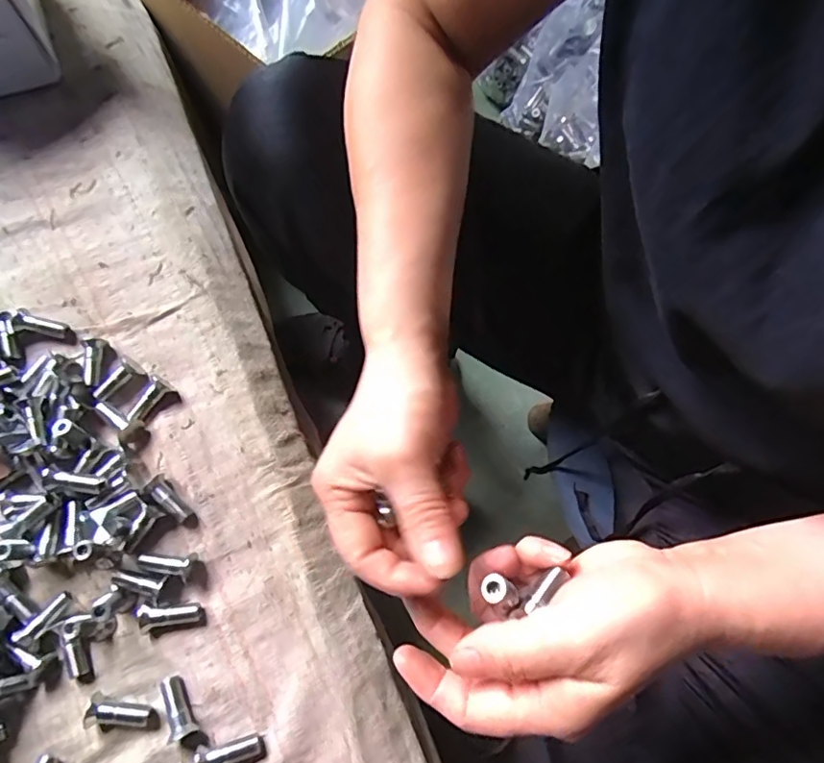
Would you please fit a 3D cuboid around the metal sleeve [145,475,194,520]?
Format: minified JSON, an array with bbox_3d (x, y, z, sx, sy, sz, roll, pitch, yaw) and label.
[{"bbox_3d":[-0.163,0.079,0.366,0.012,0.015,0.033,-39,77,-14],"label":"metal sleeve"}]

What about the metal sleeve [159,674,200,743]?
[{"bbox_3d":[-0.142,0.197,0.328,0.013,0.013,0.035,-27,62,-7],"label":"metal sleeve"}]

